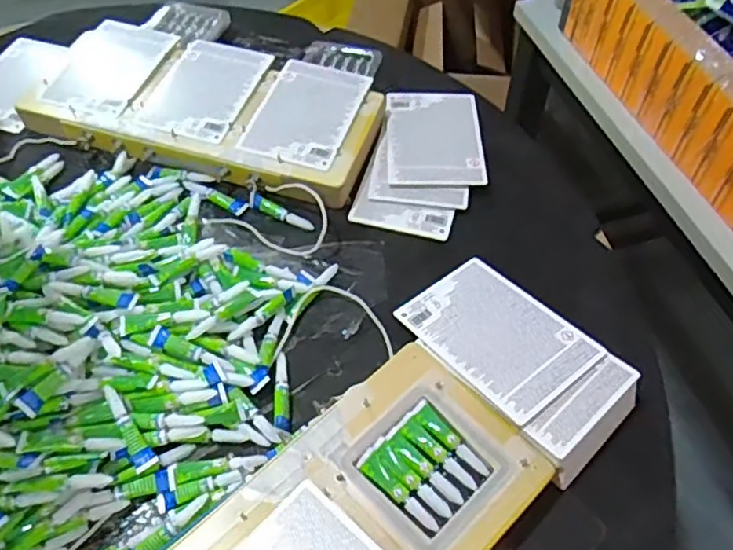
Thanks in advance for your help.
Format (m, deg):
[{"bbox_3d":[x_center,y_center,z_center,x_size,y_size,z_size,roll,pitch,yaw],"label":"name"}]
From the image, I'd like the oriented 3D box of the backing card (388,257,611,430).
[{"bbox_3d":[0.123,0.055,0.601,0.113,0.005,0.171,-34,52,-20],"label":"backing card"}]

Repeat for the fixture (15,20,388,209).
[{"bbox_3d":[-0.195,-0.213,0.780,0.414,0.036,0.200,17,57,12],"label":"fixture"}]

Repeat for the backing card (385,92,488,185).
[{"bbox_3d":[0.084,-0.171,0.775,0.113,0.008,0.165,-1,53,1],"label":"backing card"}]

